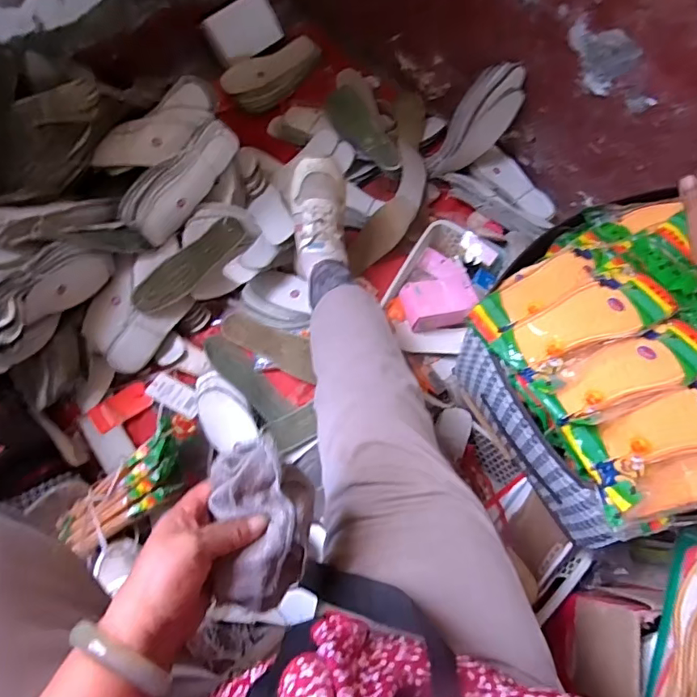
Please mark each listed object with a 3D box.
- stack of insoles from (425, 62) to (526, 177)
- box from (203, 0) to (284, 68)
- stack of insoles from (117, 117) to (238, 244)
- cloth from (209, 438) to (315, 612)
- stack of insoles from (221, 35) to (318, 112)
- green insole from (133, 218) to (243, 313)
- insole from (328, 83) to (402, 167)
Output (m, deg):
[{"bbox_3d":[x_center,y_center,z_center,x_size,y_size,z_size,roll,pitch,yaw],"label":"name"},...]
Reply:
[{"bbox_3d":[0.239,-0.419,0.924,0.075,0.225,0.076,-16,62,-49],"label":"stack of insoles"},{"bbox_3d":[-0.219,-0.690,1.063,0.175,0.099,0.037,-48,31,-22],"label":"box"},{"bbox_3d":[-0.289,-0.288,0.844,0.084,0.098,0.236,32,72,12],"label":"stack of insoles"},{"bbox_3d":[-0.066,0.136,0.384,0.074,0.060,0.119,-6,68,-3],"label":"cloth"},{"bbox_3d":[-0.159,-0.597,1.064,0.231,0.040,0.098,-42,74,-15],"label":"stack of insoles"},{"bbox_3d":[-0.264,-0.144,0.827,0.065,0.018,0.220,38,73,14],"label":"green insole"},{"bbox_3d":[0.023,-0.431,0.958,0.068,0.029,0.213,-25,70,-10],"label":"insole"}]

